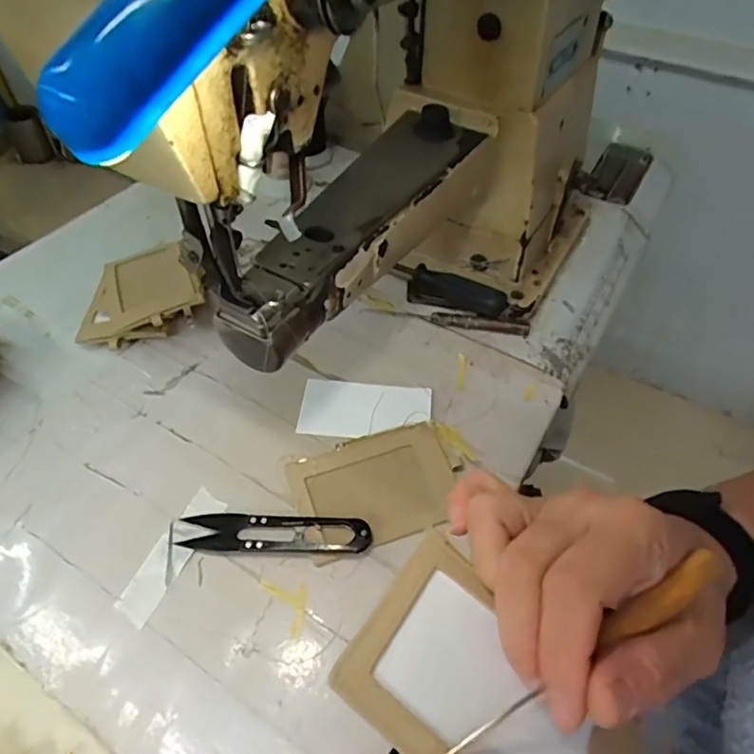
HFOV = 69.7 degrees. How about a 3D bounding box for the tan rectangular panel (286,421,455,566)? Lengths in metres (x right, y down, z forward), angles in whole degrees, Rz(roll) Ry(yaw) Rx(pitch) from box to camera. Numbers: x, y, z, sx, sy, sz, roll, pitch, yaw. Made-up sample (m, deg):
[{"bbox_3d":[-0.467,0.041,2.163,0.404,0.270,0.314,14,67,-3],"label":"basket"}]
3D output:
[{"bbox_3d":[0.000,0.075,0.372,0.107,0.008,0.074,-16,62,-12],"label":"tan rectangular panel"}]

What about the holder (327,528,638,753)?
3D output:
[{"bbox_3d":[0.045,0.119,0.196,0.111,0.007,0.069,39,51,9],"label":"holder"}]

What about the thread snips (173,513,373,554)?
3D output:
[{"bbox_3d":[-0.064,0.099,0.346,0.119,0.012,0.025,3,53,0],"label":"thread snips"}]

